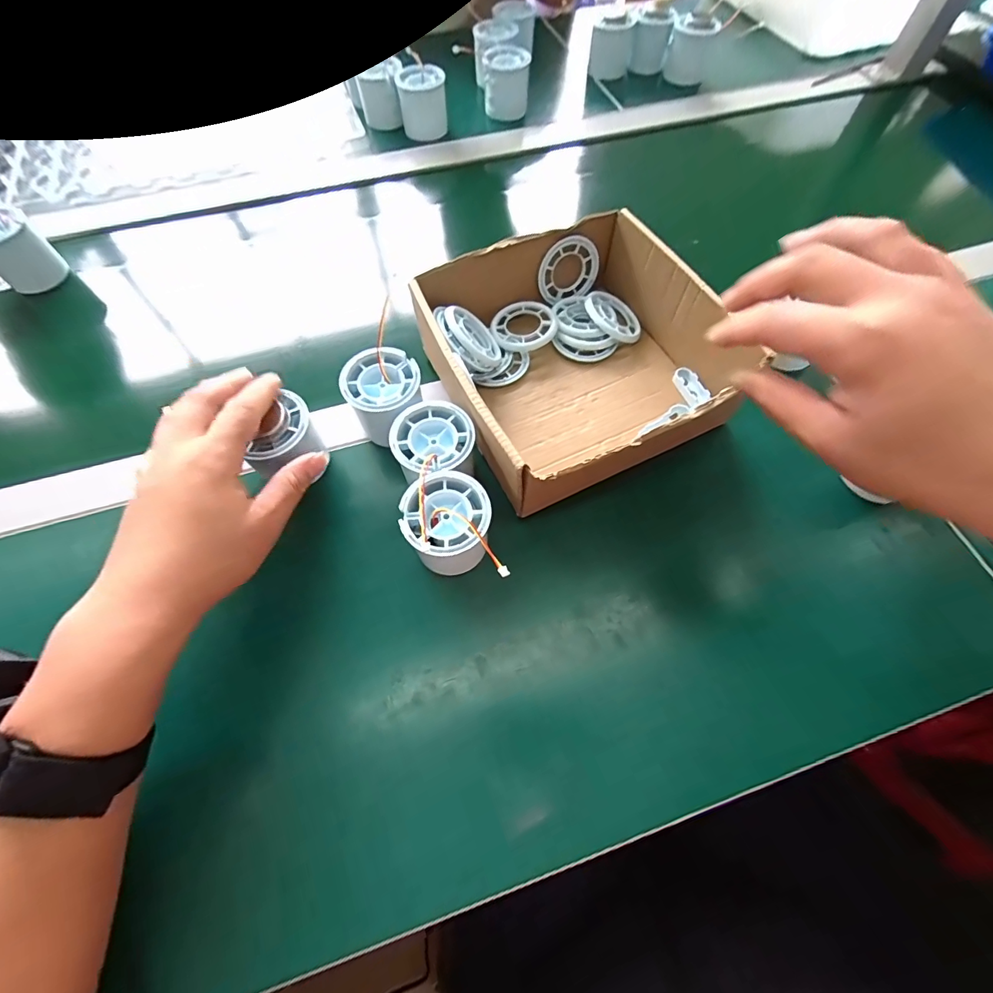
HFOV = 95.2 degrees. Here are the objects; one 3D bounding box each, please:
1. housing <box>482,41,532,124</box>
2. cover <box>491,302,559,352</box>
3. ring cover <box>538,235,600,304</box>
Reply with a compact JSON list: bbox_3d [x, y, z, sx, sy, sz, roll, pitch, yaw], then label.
[{"bbox_3d":[0.013,-0.498,0.547,0.054,0.057,0.047,1,64,1],"label":"housing"},{"bbox_3d":[0.024,-0.146,0.390,0.054,0.011,0.048,-11,65,-5],"label":"cover"},{"bbox_3d":[0.063,-0.199,0.395,0.058,0.051,0.009,-22,49,-7],"label":"ring cover"}]

